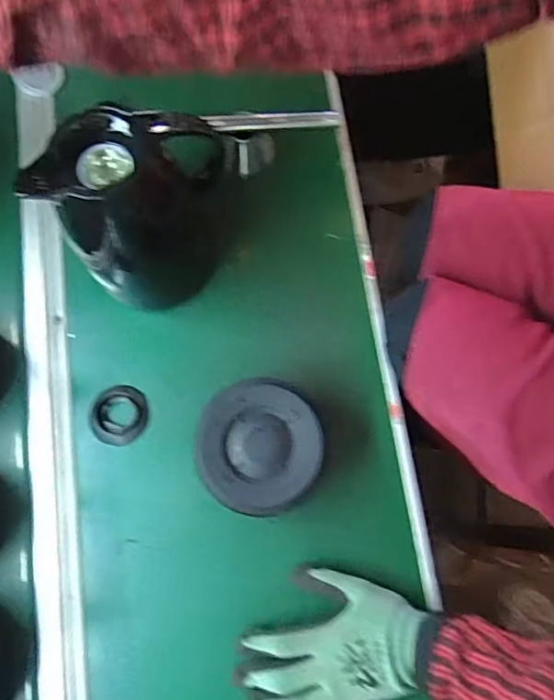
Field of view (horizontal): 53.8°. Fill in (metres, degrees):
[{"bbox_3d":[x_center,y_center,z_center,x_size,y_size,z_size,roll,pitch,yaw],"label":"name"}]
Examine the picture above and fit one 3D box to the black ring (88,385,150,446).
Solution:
[{"bbox_3d":[-0.167,0.068,0.573,0.061,0.012,0.061,0,76,0],"label":"black ring"}]

